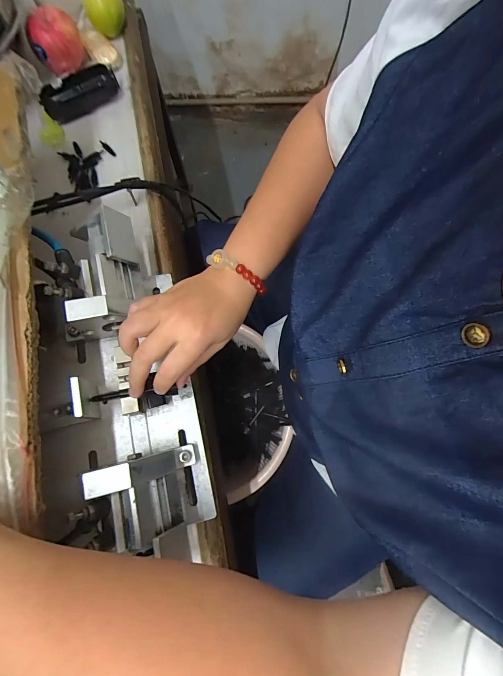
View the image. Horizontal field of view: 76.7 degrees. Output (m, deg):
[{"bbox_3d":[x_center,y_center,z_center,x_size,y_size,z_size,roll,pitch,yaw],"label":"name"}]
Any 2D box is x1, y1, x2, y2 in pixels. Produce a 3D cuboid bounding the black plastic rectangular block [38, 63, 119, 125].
[{"bbox_3d":[-0.253,-0.361,0.468,0.109,0.025,0.052,-32,77,-7],"label":"black plastic rectangular block"}]

